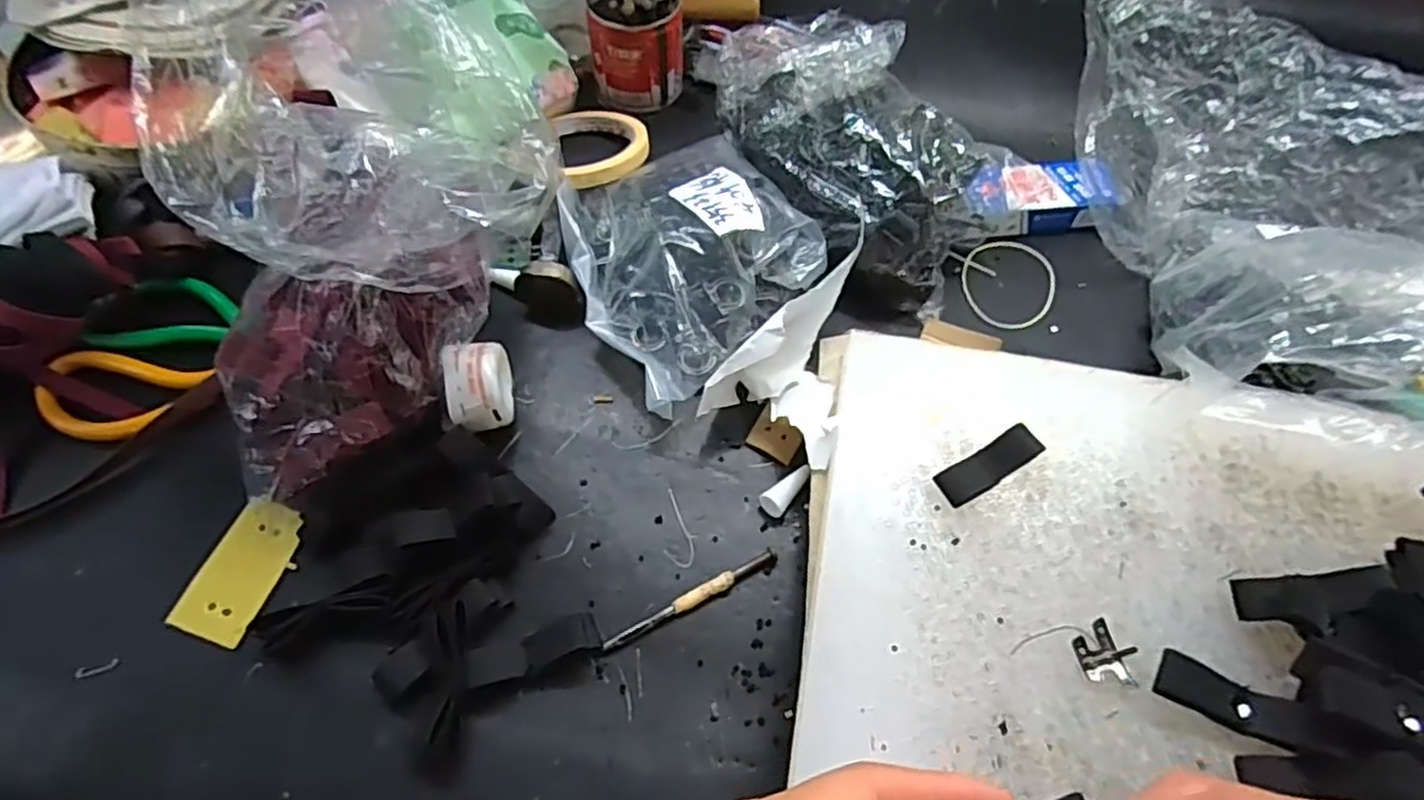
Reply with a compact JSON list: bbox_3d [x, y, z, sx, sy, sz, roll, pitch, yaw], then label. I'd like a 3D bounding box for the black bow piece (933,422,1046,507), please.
[{"bbox_3d":[0.131,0.031,0.339,0.055,0.008,0.018,-28,65,-16],"label":"black bow piece"}]

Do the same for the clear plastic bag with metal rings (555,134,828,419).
[{"bbox_3d":[-0.015,-0.093,0.427,0.144,0.047,0.166,-29,66,-16],"label":"clear plastic bag with metal rings"}]

